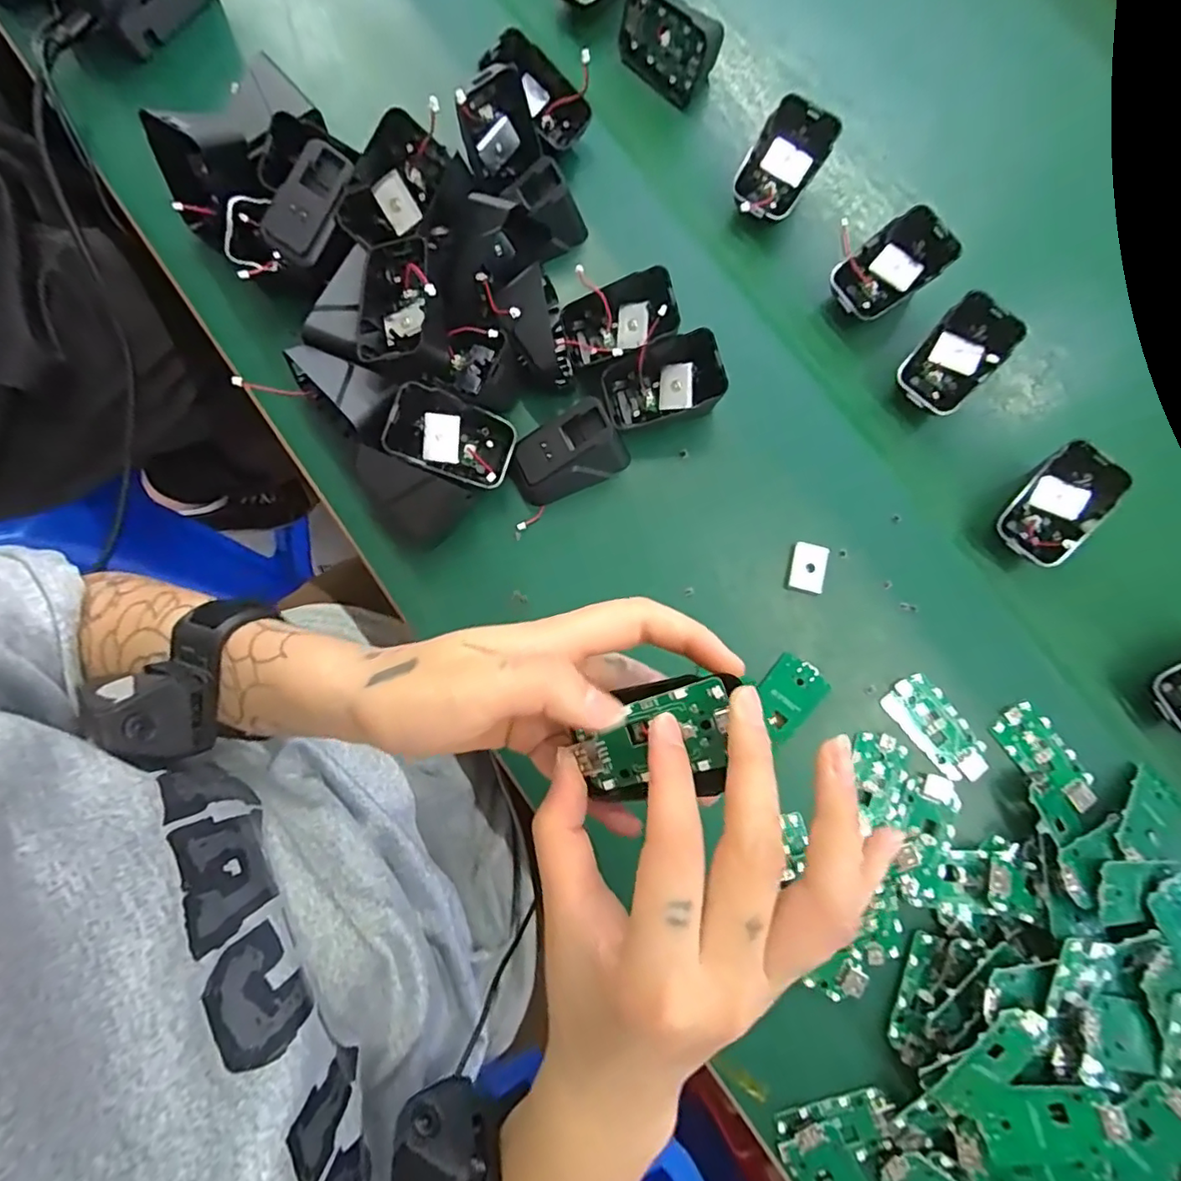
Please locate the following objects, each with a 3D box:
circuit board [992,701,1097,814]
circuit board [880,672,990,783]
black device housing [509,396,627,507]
[{"bbox_3d":[0.261,0.098,0.328,0.035,0.009,0.064,-36,80,-11],"label":"circuit board"},{"bbox_3d":[0.201,0.080,0.333,0.031,0.004,0.065,-39,83,-8],"label":"circuit board"},{"bbox_3d":[-0.013,-0.081,0.341,0.068,0.042,0.034,-23,81,-5],"label":"black device housing"}]

